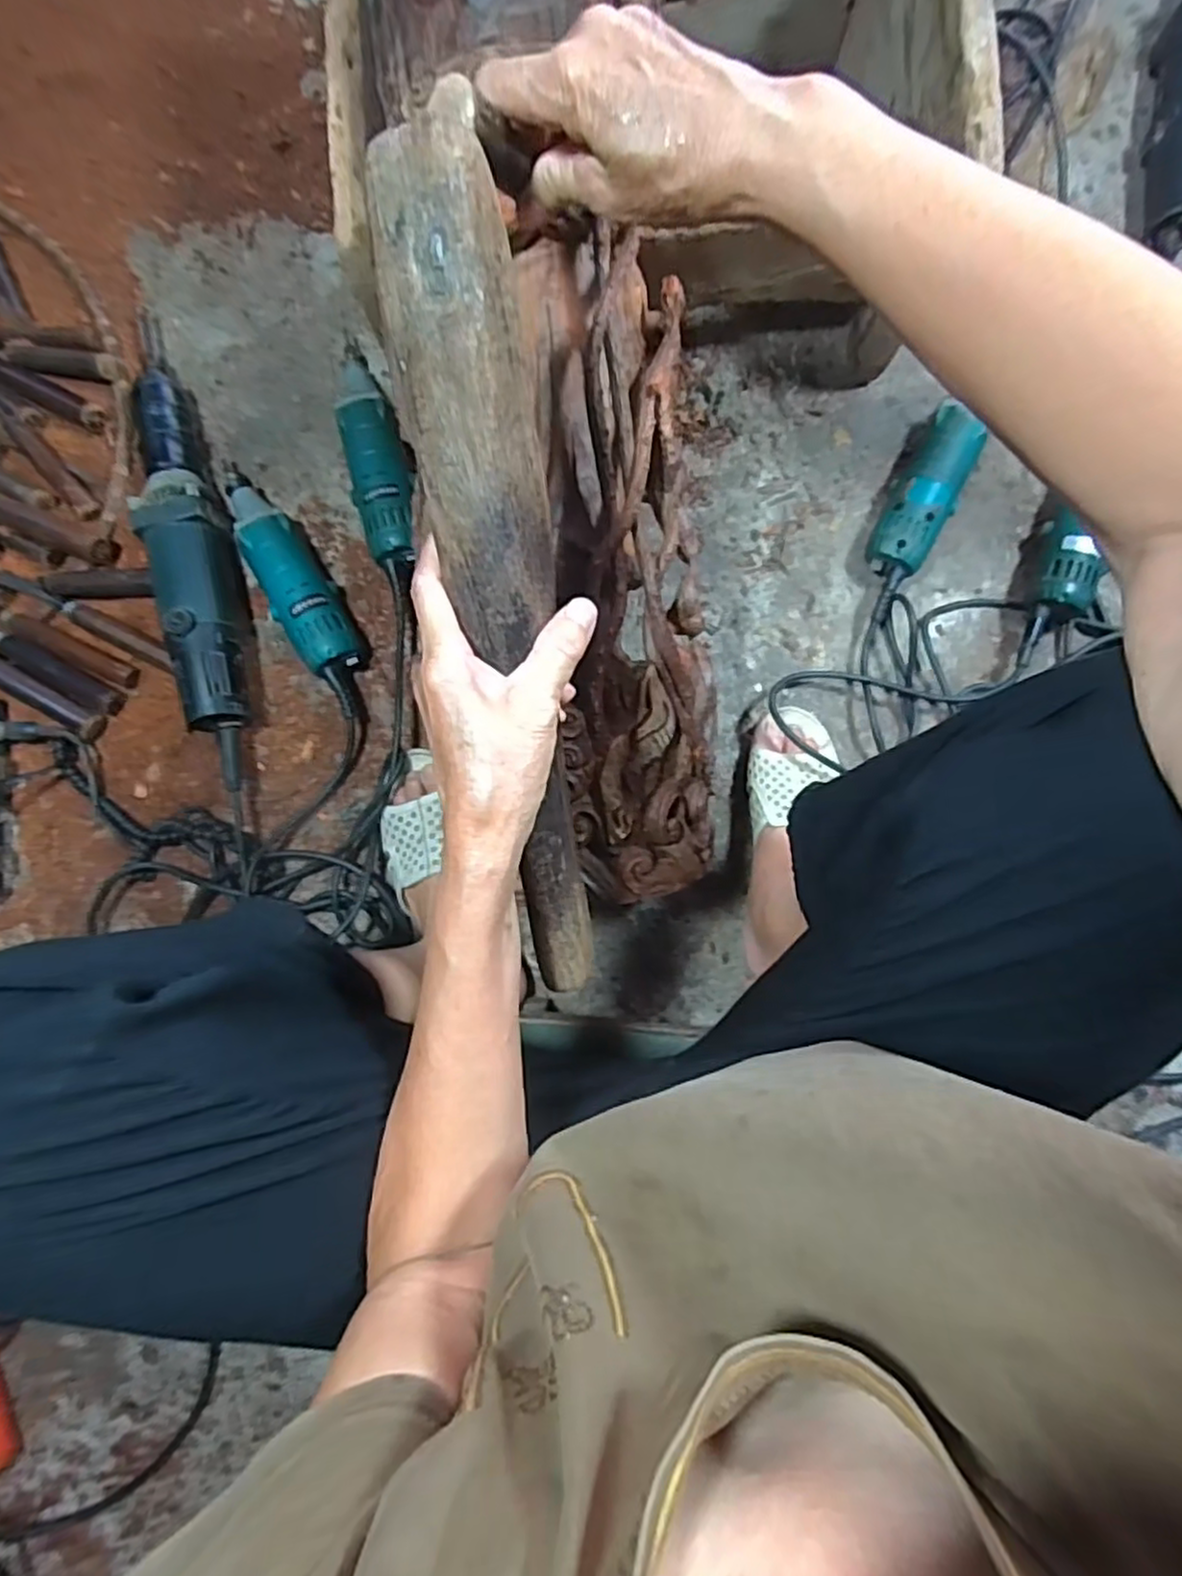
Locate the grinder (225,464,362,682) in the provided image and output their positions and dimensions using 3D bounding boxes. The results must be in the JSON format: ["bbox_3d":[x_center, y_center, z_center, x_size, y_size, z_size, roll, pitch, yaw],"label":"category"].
[{"bbox_3d":[-0.279,-0.202,0.648,0.053,0.057,0.229,-31,89,0],"label":"grinder"}]

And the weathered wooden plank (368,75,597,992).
[{"bbox_3d":[-0.040,-0.080,0.340,0.056,0.039,0.399,-8,113,1],"label":"weathered wooden plank"}]

